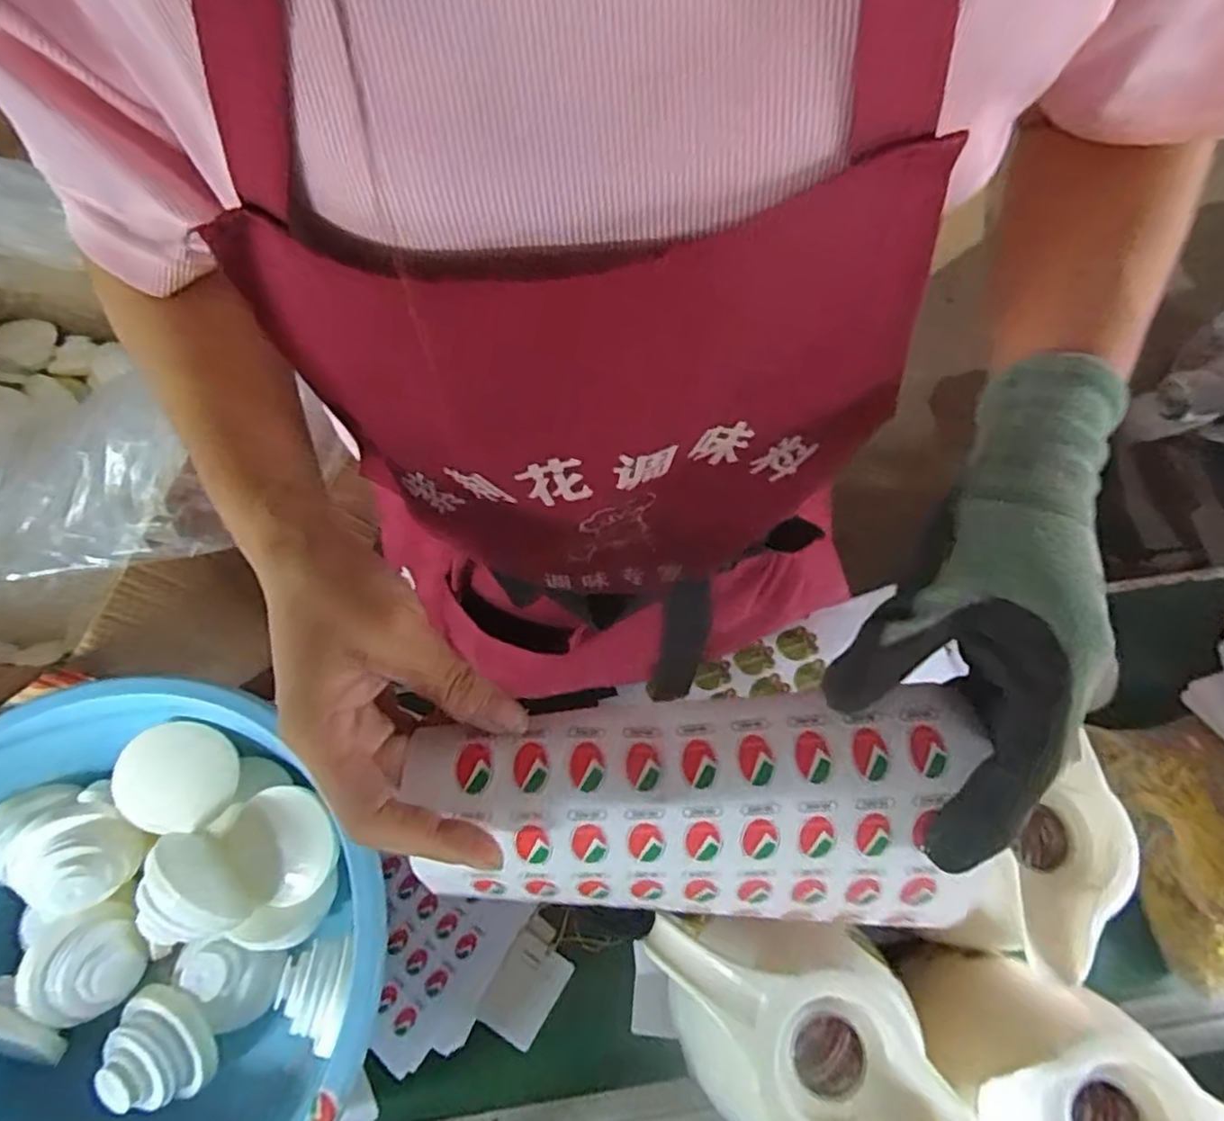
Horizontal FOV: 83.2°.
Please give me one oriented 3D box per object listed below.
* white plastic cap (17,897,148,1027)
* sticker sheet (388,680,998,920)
[{"bbox_3d":[-0.382,0.292,0.497,0.074,0.028,0.074,-13,70,-21],"label":"white plastic cap"},{"bbox_3d":[0.034,0.104,0.285,0.219,0.052,0.082,0,69,1],"label":"sticker sheet"}]

